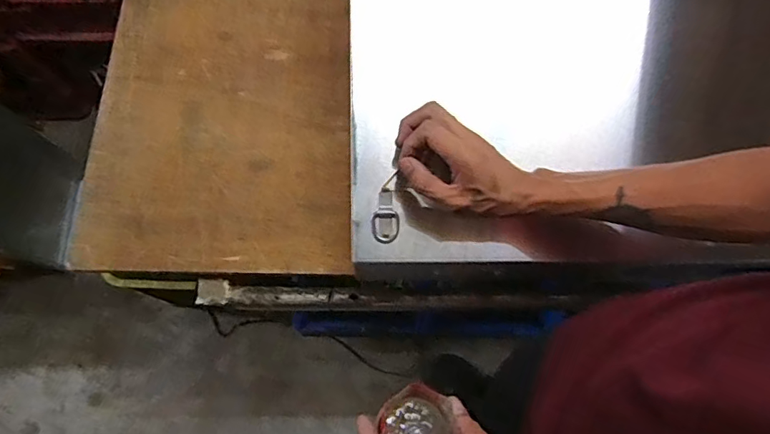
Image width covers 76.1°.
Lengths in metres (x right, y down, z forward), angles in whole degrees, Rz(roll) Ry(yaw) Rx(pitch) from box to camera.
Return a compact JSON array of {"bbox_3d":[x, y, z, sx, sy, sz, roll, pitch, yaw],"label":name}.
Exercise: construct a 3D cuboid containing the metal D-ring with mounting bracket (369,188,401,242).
[{"bbox_3d":[0.002,-0.001,0.533,0.033,0.010,0.059,15,85,-6],"label":"metal D-ring with mounting bracket"}]

